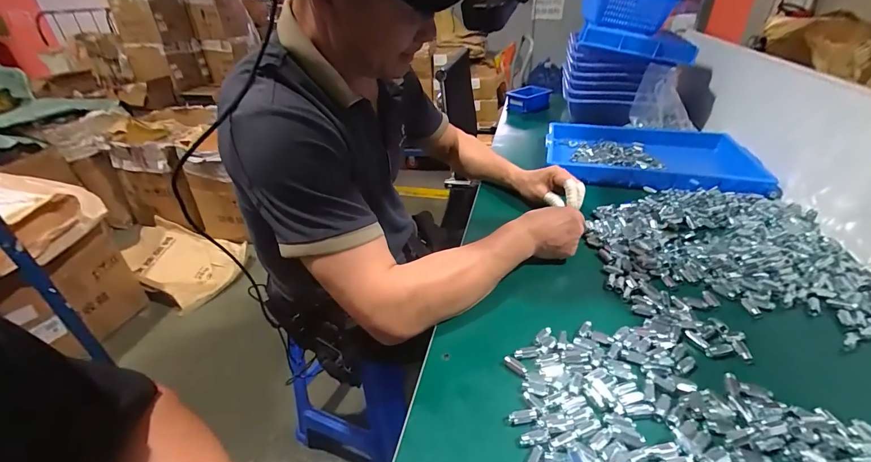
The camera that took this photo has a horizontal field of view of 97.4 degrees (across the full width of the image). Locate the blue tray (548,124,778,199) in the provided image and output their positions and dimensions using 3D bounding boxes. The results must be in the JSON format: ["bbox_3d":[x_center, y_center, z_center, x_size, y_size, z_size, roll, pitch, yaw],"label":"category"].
[{"bbox_3d":[0.493,-0.174,0.905,0.439,0.067,0.315,8,35,14],"label":"blue tray"}]

